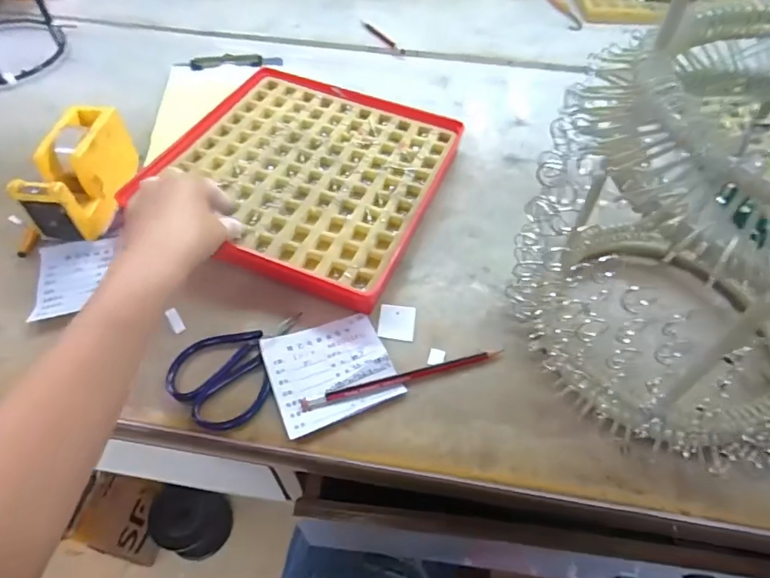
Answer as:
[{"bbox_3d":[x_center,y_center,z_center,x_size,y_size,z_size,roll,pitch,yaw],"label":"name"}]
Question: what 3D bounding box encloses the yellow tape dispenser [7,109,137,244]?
[{"bbox_3d":[-0.299,-0.110,0.487,0.052,0.076,0.125,2,54,2],"label":"yellow tape dispenser"}]

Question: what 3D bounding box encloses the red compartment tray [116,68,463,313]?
[{"bbox_3d":[-0.087,-0.124,0.526,0.272,0.031,0.271,19,57,13],"label":"red compartment tray"}]

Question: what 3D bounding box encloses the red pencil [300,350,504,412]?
[{"bbox_3d":[0.015,0.071,0.397,0.167,0.007,0.009,-14,56,-10],"label":"red pencil"}]

